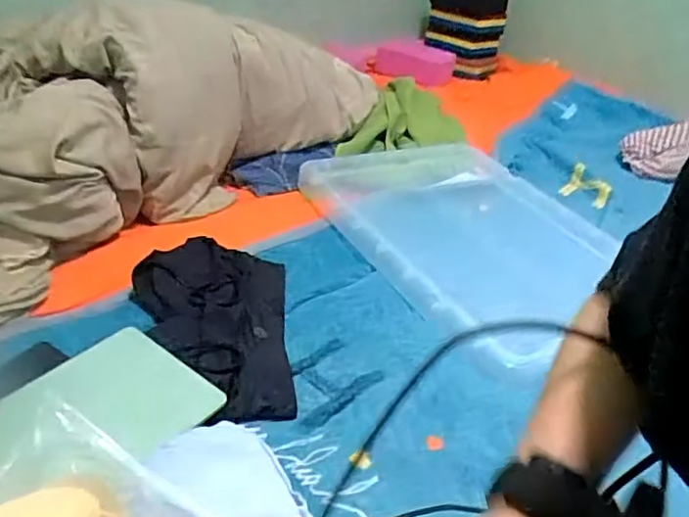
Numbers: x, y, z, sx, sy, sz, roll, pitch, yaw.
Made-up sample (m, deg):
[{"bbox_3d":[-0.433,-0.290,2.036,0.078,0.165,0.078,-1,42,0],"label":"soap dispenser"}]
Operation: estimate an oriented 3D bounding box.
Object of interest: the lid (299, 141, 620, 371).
[{"bbox_3d":[0.232,-0.059,1.071,0.423,0.036,0.590,-14,37,-27],"label":"lid"}]

